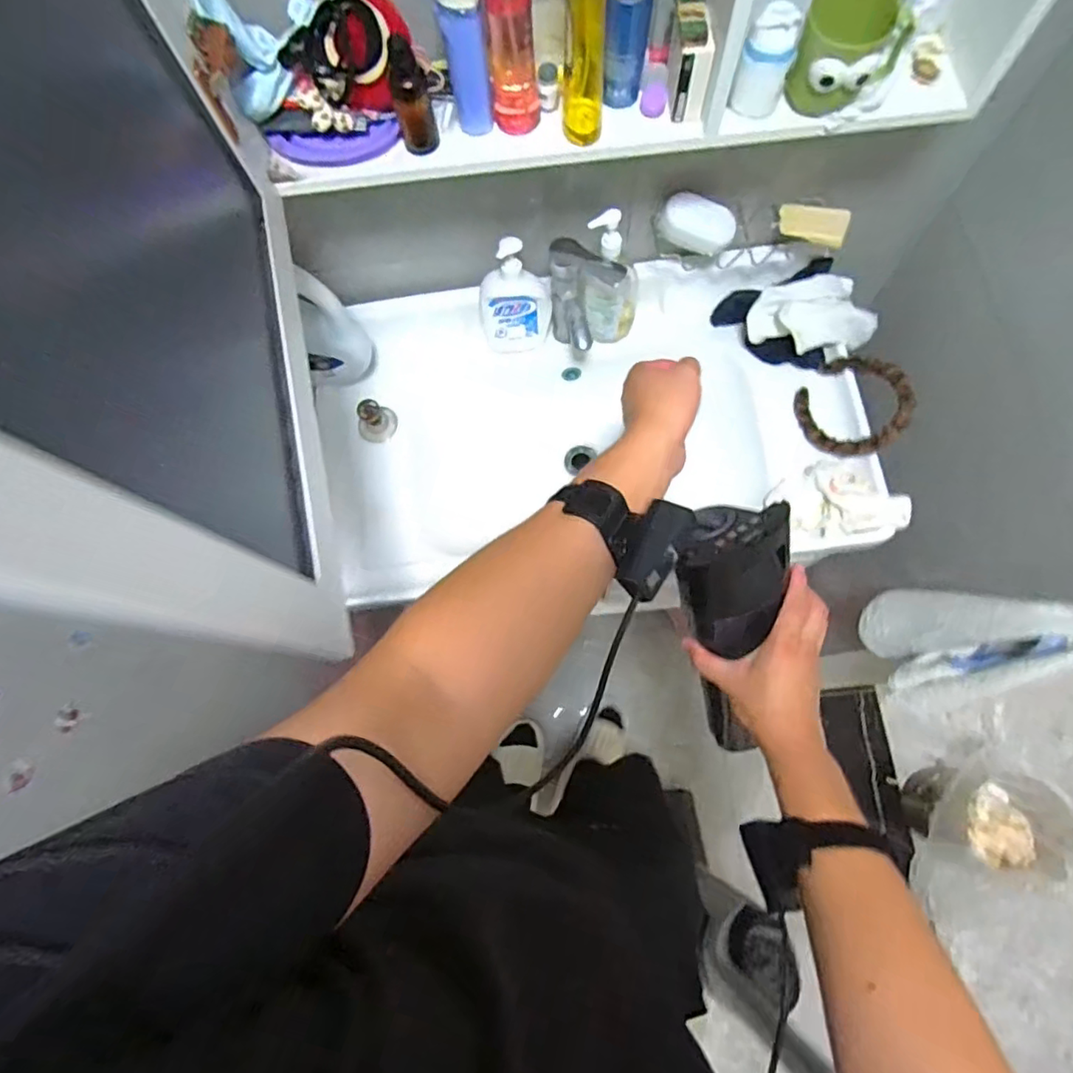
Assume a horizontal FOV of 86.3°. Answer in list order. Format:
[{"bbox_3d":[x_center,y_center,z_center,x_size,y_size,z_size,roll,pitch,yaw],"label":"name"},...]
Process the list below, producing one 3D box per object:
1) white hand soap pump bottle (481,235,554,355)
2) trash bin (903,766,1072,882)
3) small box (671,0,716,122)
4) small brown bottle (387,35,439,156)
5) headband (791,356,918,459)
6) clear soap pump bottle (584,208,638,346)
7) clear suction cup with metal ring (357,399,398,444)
[{"bbox_3d":[-0.031,-0.351,0.851,0.106,0.181,0.059,-4,74,2],"label":"white hand soap pump bottle"},{"bbox_3d":[0.966,0.605,1.258,0.217,0.241,0.193,15,76,7],"label":"trash bin"},{"bbox_3d":[0.147,-0.463,0.549,0.036,0.076,0.071,1,74,3],"label":"small box"},{"bbox_3d":[-0.118,-0.418,0.552,0.034,0.091,0.035,-14,74,-1],"label":"small brown bottle"},{"bbox_3d":[0.449,-0.188,0.815,0.146,0.020,0.149,-14,69,39],"label":"headband"},{"bbox_3d":[0.111,-0.366,0.814,0.085,0.216,0.067,-11,74,0],"label":"clear soap pump bottle"},{"bbox_3d":[-0.254,-0.184,0.894,0.062,0.069,0.048,-33,75,-6],"label":"clear suction cup with metal ring"}]

